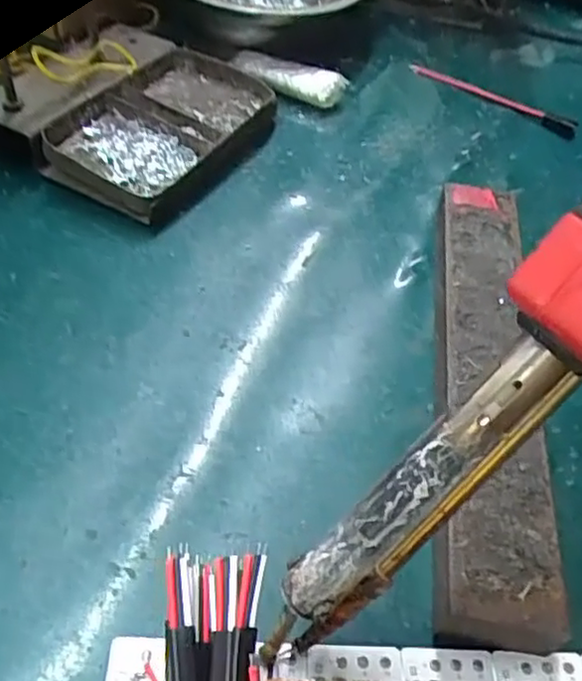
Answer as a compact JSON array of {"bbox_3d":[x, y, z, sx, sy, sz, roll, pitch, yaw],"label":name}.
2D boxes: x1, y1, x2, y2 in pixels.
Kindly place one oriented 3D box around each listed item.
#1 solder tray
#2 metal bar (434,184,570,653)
[{"bbox_3d":[-0.058,-0.102,0.320,0.065,0.022,0.115,25,50,16],"label":"solder tray"},{"bbox_3d":[0.066,0.011,0.236,0.033,0.021,0.188,9,48,2],"label":"metal bar"}]

